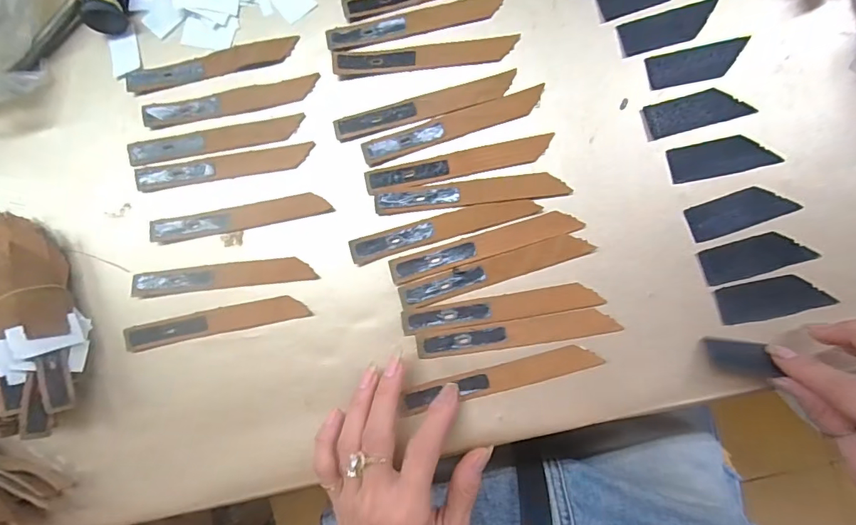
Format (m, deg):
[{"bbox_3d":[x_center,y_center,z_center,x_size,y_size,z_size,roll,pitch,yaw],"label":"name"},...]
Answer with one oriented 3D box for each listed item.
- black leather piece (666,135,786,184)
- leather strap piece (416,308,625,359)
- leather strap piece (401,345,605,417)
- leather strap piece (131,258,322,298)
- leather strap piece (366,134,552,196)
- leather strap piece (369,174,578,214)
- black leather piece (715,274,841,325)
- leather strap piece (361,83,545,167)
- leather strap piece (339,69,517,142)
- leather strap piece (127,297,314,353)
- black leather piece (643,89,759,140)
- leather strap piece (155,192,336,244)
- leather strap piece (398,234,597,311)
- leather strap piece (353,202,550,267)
[{"bbox_3d":[0.187,-0.067,0.294,0.064,0.004,0.023,-11,84,3],"label":"black leather piece"},{"bbox_3d":[0.055,0.044,0.291,0.123,0.004,0.016,-9,84,3],"label":"leather strap piece"},{"bbox_3d":[0.045,0.073,0.292,0.123,0.004,0.017,-15,84,5],"label":"leather strap piece"},{"bbox_3d":[-0.138,0.010,0.310,0.122,0.006,0.016,-7,84,4],"label":"leather strap piece"},{"bbox_3d":[0.020,-0.065,0.305,0.123,0.004,0.017,-11,84,3],"label":"leather strap piece"},{"bbox_3d":[0.028,-0.046,0.304,0.123,0.005,0.017,-6,84,4],"label":"leather strap piece"},{"bbox_3d":[0.211,0.022,0.281,0.063,0.004,0.023,-11,84,3],"label":"black leather piece"},{"bbox_3d":[0.017,-0.092,0.308,0.124,0.004,0.016,-18,84,3],"label":"leather strap piece"},{"bbox_3d":[-0.002,-0.105,0.311,0.124,0.004,0.016,-15,84,3],"label":"leather strap piece"},{"bbox_3d":[-0.142,0.040,0.308,0.122,0.004,0.017,-12,84,3],"label":"leather strap piece"},{"bbox_3d":[0.173,-0.098,0.296,0.063,0.004,0.022,-15,84,3],"label":"black leather piece"},{"bbox_3d":[-0.128,-0.030,0.314,0.122,0.007,0.017,-11,84,3],"label":"leather strap piece"},{"bbox_3d":[0.042,0.005,0.297,0.124,0.004,0.018,-19,84,3],"label":"leather strap piece"},{"bbox_3d":[0.010,-0.024,0.303,0.123,0.005,0.019,-16,84,3],"label":"leather strap piece"}]

